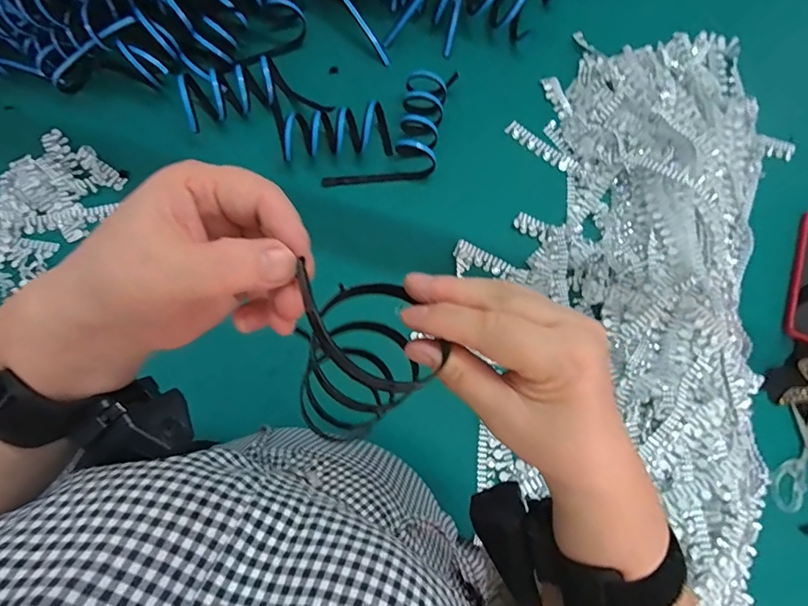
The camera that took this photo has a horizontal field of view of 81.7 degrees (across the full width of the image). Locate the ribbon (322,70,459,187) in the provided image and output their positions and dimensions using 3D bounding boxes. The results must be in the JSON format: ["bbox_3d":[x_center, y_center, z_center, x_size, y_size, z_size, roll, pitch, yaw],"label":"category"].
[{"bbox_3d":[0.004,-0.199,0.565,0.094,0.039,0.209,41,81,7],"label":"ribbon"}]

